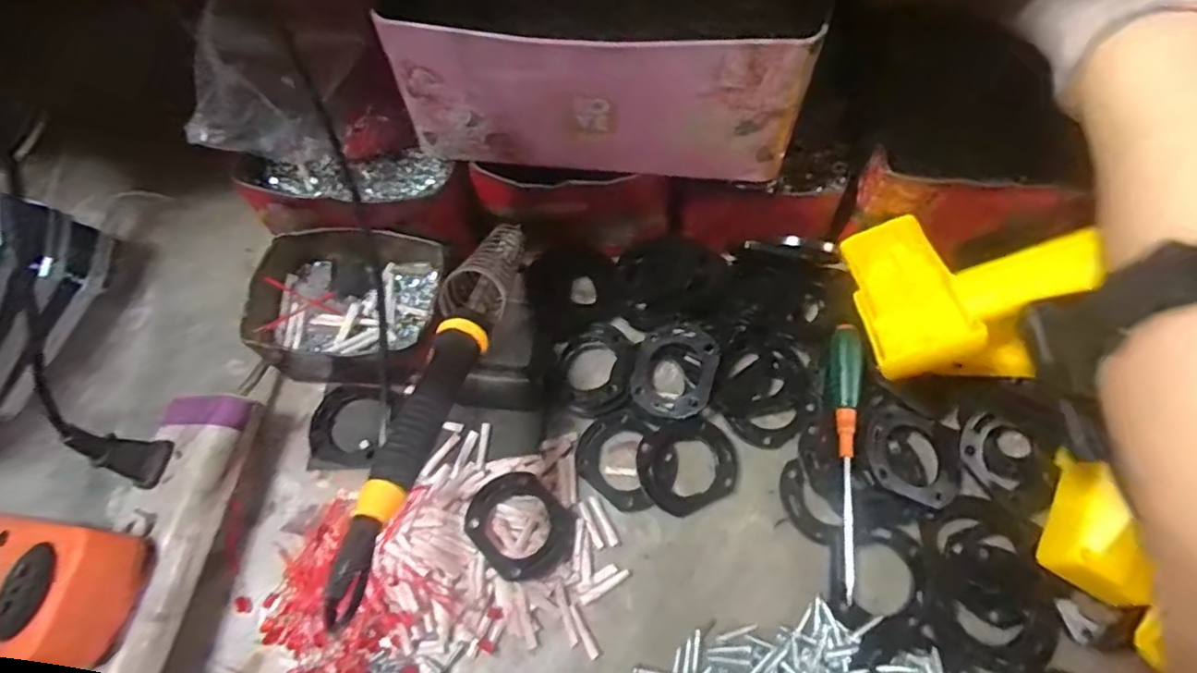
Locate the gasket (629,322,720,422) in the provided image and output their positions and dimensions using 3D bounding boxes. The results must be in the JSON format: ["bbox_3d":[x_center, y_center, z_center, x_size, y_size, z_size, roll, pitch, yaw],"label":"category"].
[{"bbox_3d":[0.047,0.021,0.372,0.050,0.008,0.060,9,70,28],"label":"gasket"}]

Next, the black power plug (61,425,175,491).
[{"bbox_3d":[-0.257,0.060,0.322,0.025,0.047,0.025,16,66,10],"label":"black power plug"}]

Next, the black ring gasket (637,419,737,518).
[{"bbox_3d":[0.052,0.076,0.353,0.056,0.010,0.051,-1,64,2],"label":"black ring gasket"}]

